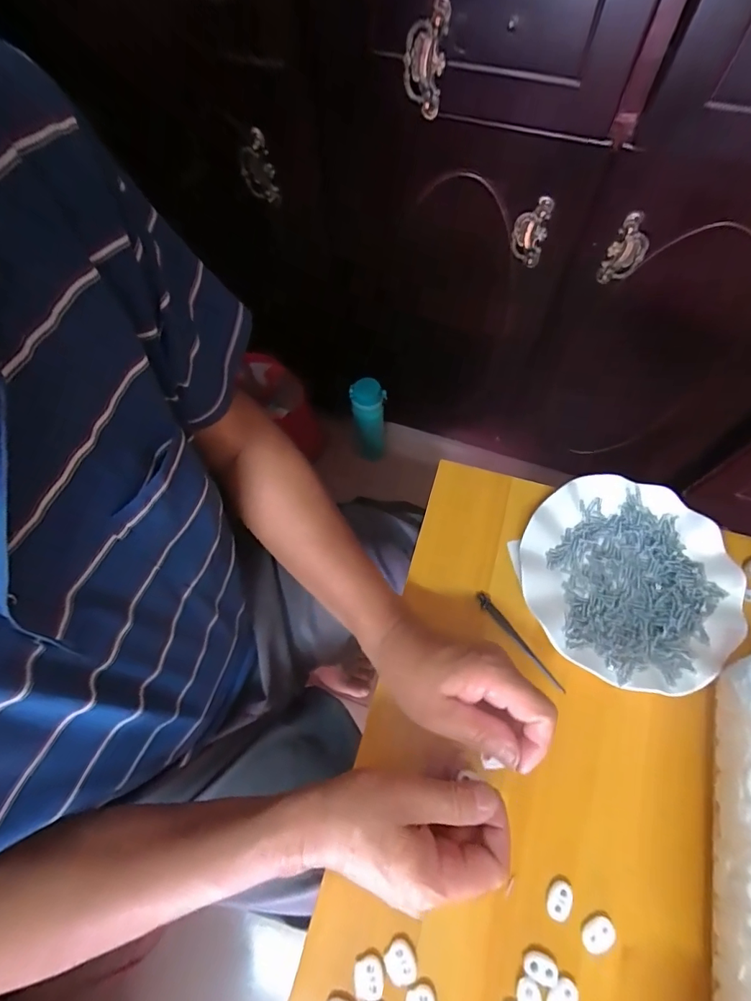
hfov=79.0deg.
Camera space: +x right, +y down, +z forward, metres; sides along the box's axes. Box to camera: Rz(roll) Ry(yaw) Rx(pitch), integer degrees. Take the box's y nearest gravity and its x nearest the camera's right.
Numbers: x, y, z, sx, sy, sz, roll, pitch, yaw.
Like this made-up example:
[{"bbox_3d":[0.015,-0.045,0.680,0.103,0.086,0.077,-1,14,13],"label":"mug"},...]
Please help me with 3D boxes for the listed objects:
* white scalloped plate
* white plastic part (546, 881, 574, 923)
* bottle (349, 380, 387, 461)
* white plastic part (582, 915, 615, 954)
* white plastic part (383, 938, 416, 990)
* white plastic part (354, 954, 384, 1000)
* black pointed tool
[{"bbox_3d":[0.223,0.069,0.408,0.179,0.022,0.180,0,66,1],"label":"white scalloped plate"},{"bbox_3d":[0.131,0.285,0.324,0.015,0.005,0.023,35,71,15],"label":"white plastic part"},{"bbox_3d":[-0.013,-0.159,0.945,0.069,0.195,0.071,-3,66,-1],"label":"bottle"},{"bbox_3d":[0.155,0.303,0.317,0.024,0.005,0.015,-33,70,-13],"label":"white plastic part"},{"bbox_3d":[0.018,0.317,0.311,0.020,0.004,0.022,-29,69,-11],"label":"white plastic part"},{"bbox_3d":[-0.004,0.325,0.308,0.019,0.007,0.024,-2,66,0],"label":"white plastic part"},{"bbox_3d":[0.126,0.123,0.399,0.011,0.010,0.104,-36,70,-14],"label":"black pointed tool"}]

